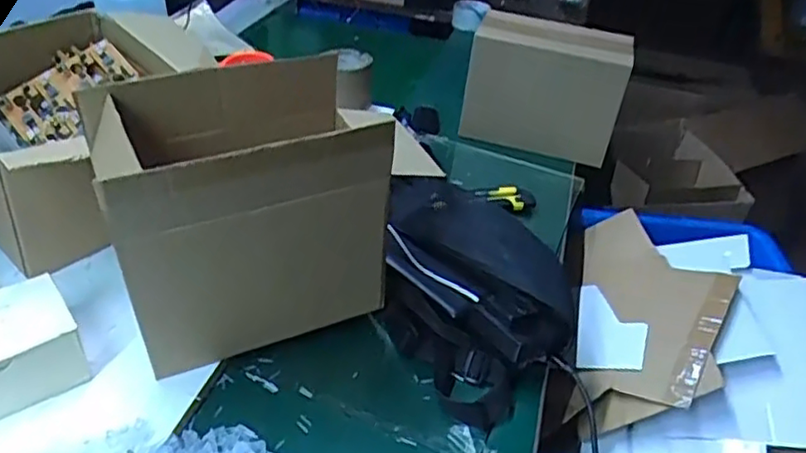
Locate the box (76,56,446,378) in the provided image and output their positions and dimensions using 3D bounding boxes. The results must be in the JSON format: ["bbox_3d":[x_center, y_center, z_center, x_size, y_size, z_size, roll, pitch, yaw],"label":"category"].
[{"bbox_3d":[-0.137,-0.002,0.589,0.219,0.240,0.126,-14,41,-26],"label":"box"}]

